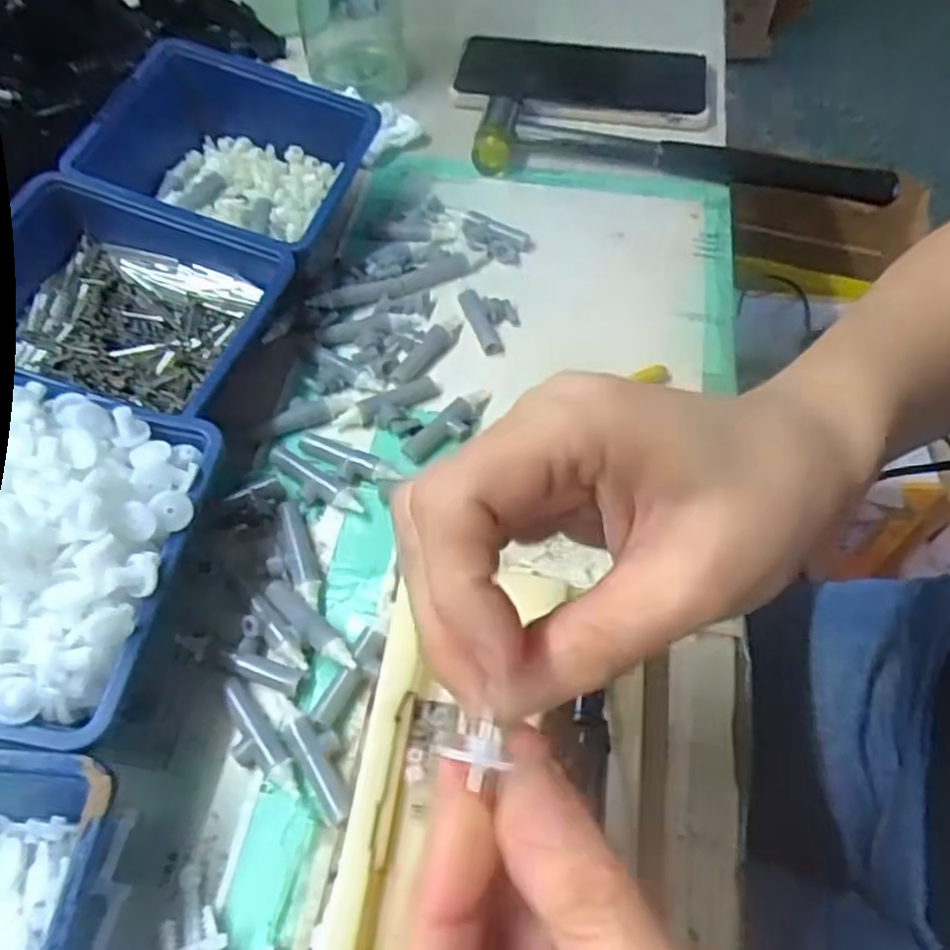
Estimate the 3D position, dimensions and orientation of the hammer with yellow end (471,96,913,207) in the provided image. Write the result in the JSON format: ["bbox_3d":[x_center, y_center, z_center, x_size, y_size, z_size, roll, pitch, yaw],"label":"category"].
[{"bbox_3d":[0.118,-0.181,0.433,0.233,0.024,0.040,7,57,4],"label":"hammer with yellow end"}]

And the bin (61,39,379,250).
[{"bbox_3d":[-0.126,-0.158,0.385,0.122,0.055,0.107,15,58,9],"label":"bin"}]

